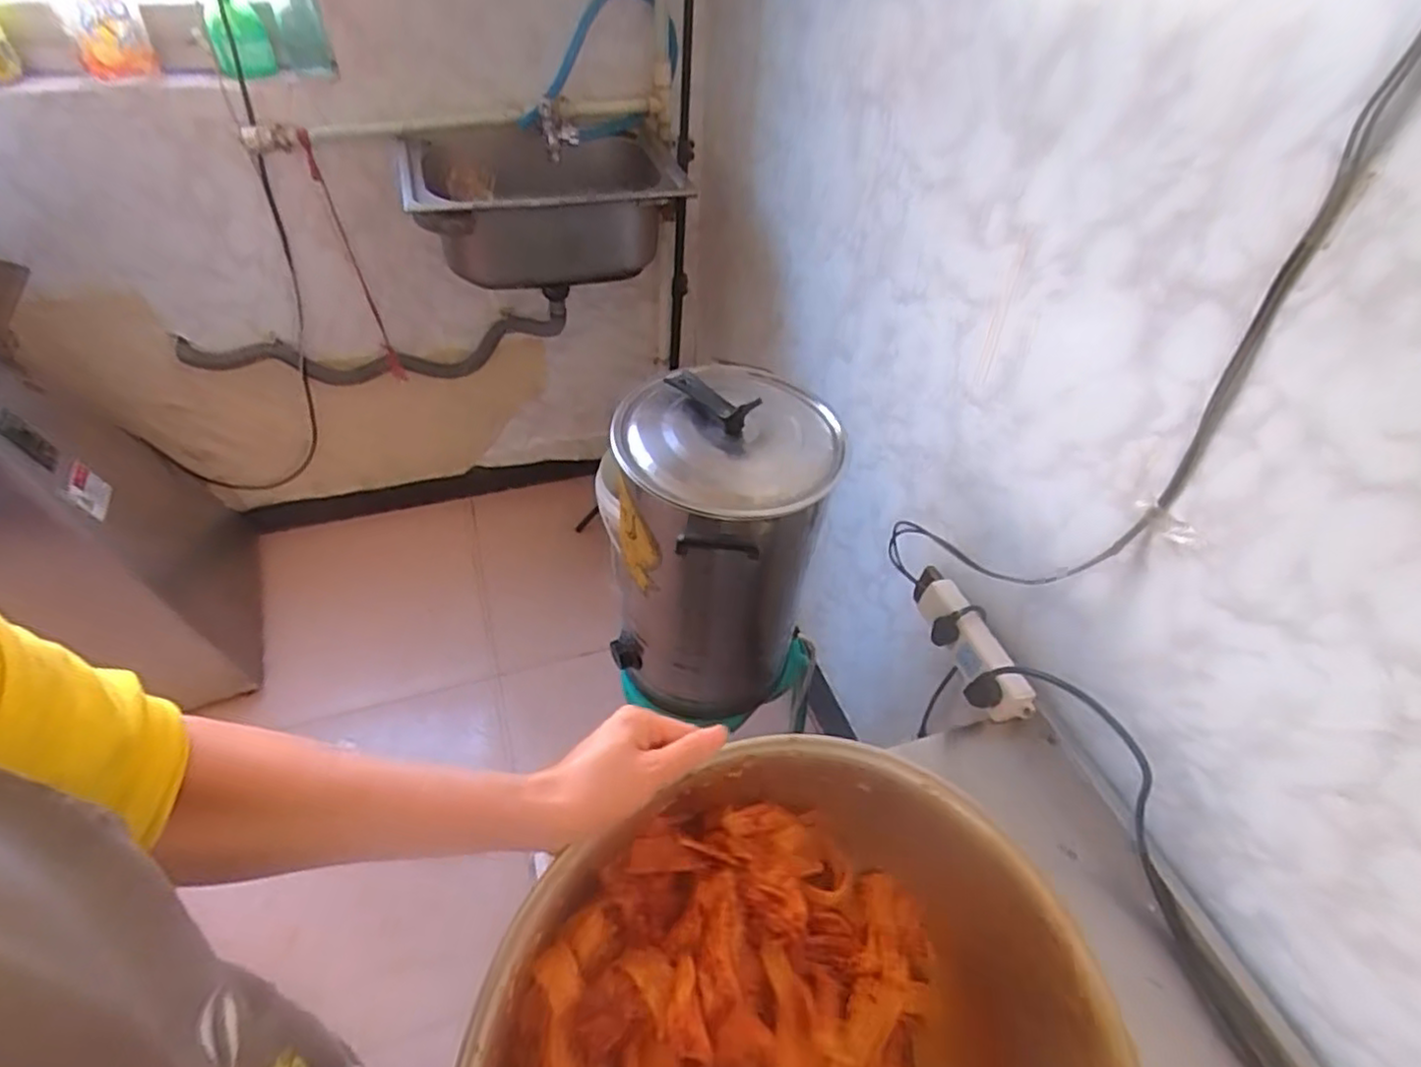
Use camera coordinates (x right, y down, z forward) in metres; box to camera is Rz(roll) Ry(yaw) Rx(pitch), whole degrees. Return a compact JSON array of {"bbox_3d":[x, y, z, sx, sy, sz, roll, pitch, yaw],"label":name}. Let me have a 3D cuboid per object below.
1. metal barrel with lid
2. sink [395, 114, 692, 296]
[{"bbox_3d":[0.009,0.010,0.827,0.225,0.349,0.246,15,46,10],"label":"metal barrel with lid"},{"bbox_3d":[-0.278,-0.549,1.207,0.447,0.182,0.320,-6,47,-10],"label":"sink"}]

